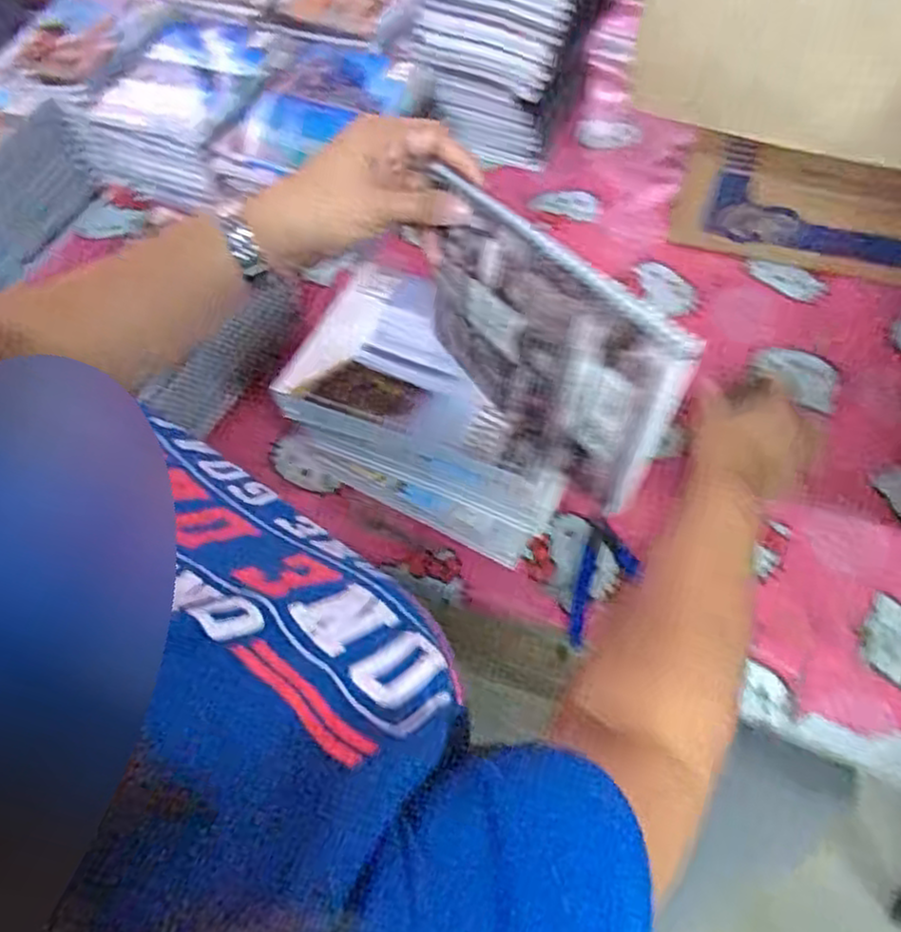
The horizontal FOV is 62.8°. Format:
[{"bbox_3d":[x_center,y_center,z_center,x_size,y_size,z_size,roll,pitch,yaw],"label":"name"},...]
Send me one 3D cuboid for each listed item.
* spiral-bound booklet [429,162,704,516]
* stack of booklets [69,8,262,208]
[{"bbox_3d":[0.053,-0.072,0.462,0.011,0.151,0.193,-30,61,-26],"label":"spiral-bound booklet"},{"bbox_3d":[-0.303,-0.425,0.874,0.178,0.098,0.217,17,61,14],"label":"stack of booklets"}]

